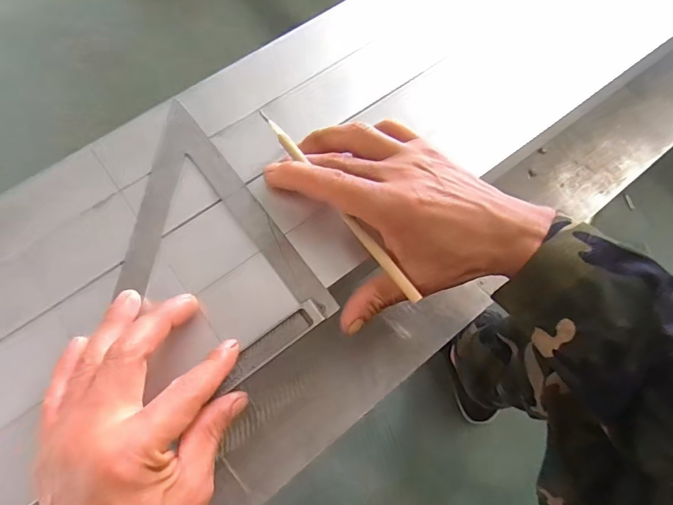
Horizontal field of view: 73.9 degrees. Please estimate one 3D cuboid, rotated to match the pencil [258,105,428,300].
[{"bbox_3d":[-0.001,-0.033,0.298,0.007,0.004,0.165,-36,82,-15],"label":"pencil"}]

